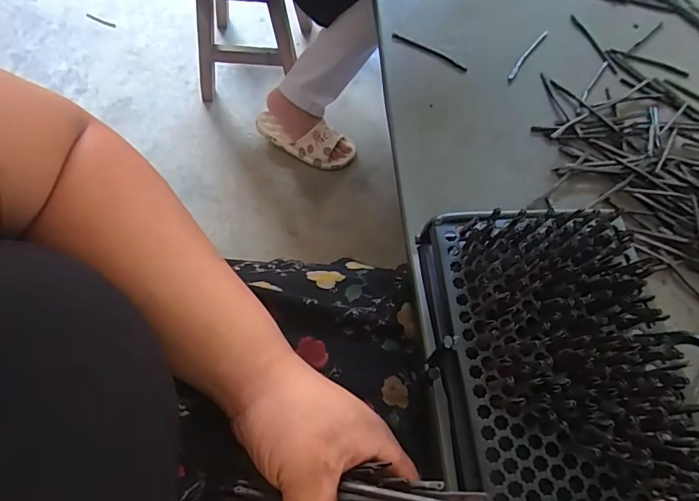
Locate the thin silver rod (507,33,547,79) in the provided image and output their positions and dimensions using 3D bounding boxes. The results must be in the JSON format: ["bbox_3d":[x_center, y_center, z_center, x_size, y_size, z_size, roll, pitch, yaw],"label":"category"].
[{"bbox_3d":[0.212,-0.234,0.525,0.008,0.004,0.100,34,68,13],"label":"thin silver rod"}]

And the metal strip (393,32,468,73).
[{"bbox_3d":[0.095,-0.235,0.521,0.096,0.004,0.011,29,78,5],"label":"metal strip"}]

